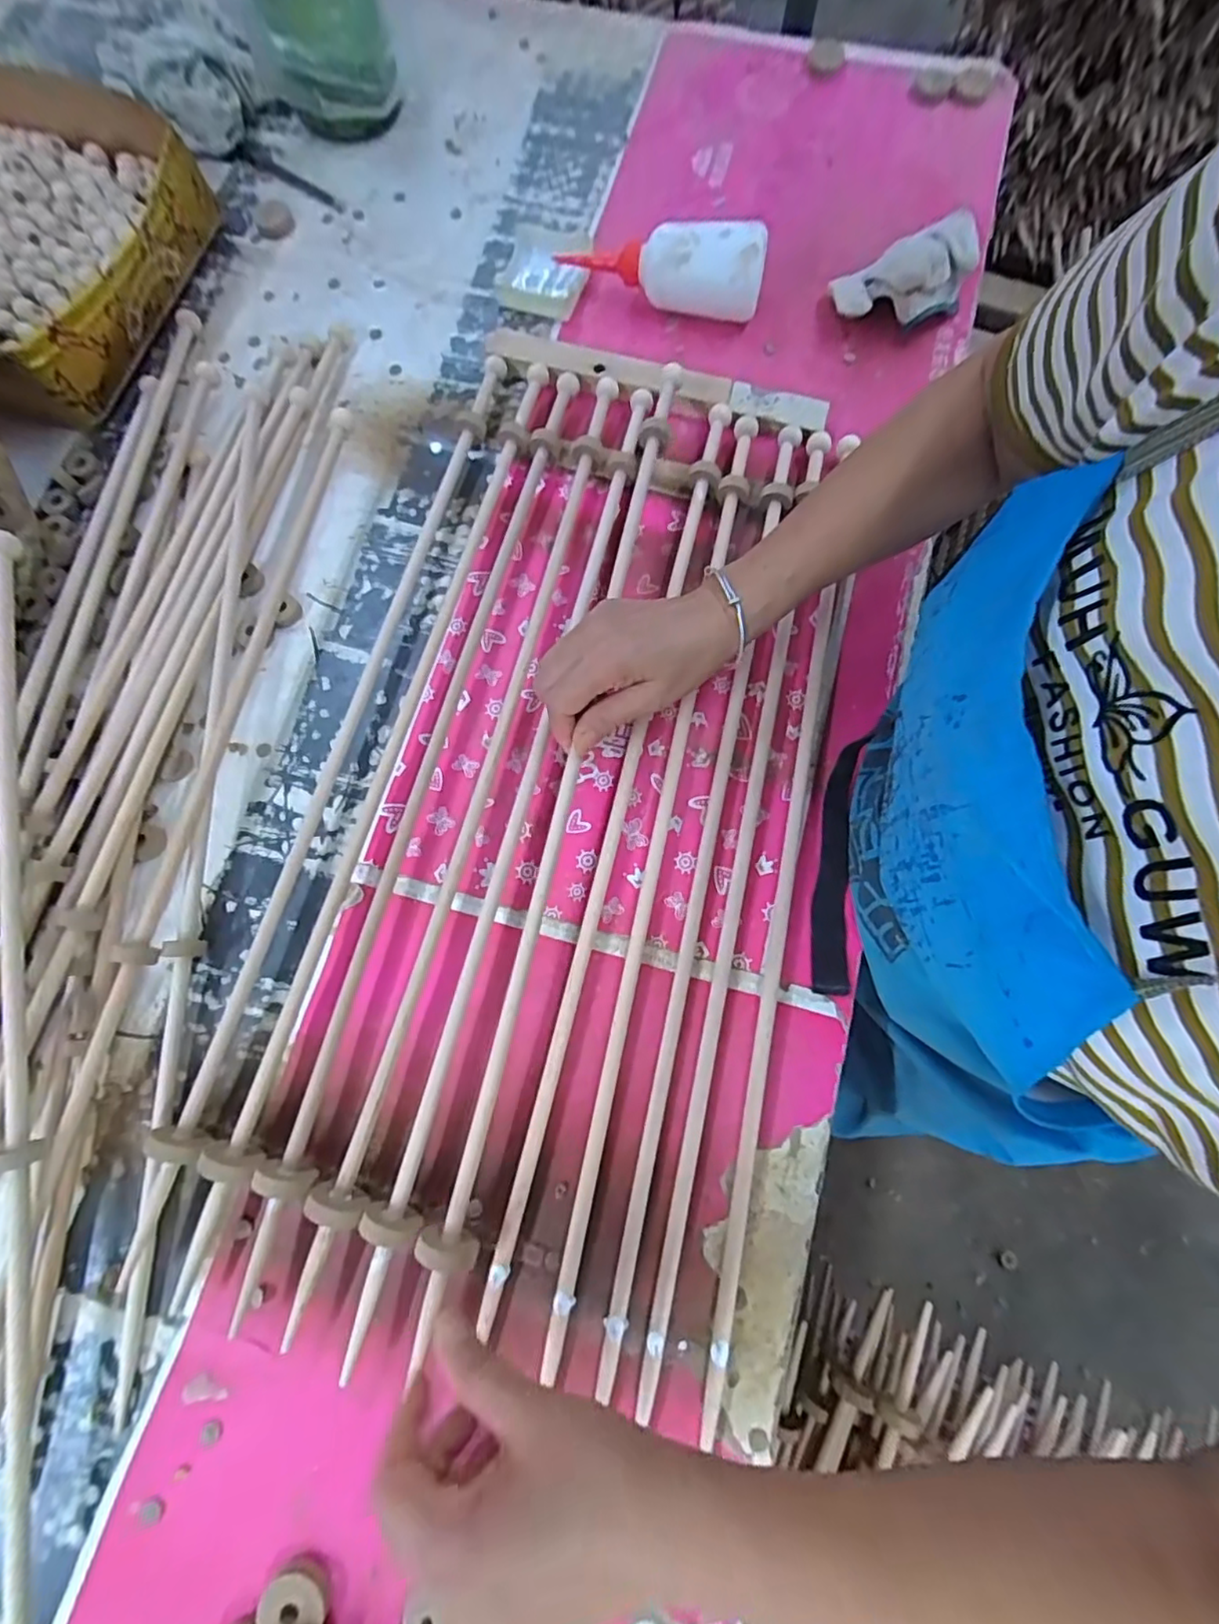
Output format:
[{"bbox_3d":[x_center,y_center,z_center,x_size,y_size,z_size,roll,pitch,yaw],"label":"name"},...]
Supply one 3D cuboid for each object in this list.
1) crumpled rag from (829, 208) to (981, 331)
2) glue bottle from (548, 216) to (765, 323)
[{"bbox_3d":[0.263,-0.465,0.528,0.146,0.052,0.087,-23,78,-6],"label":"crumpled rag"},{"bbox_3d":[0.041,-0.474,0.524,0.182,0.059,0.046,17,74,4],"label":"glue bottle"}]

